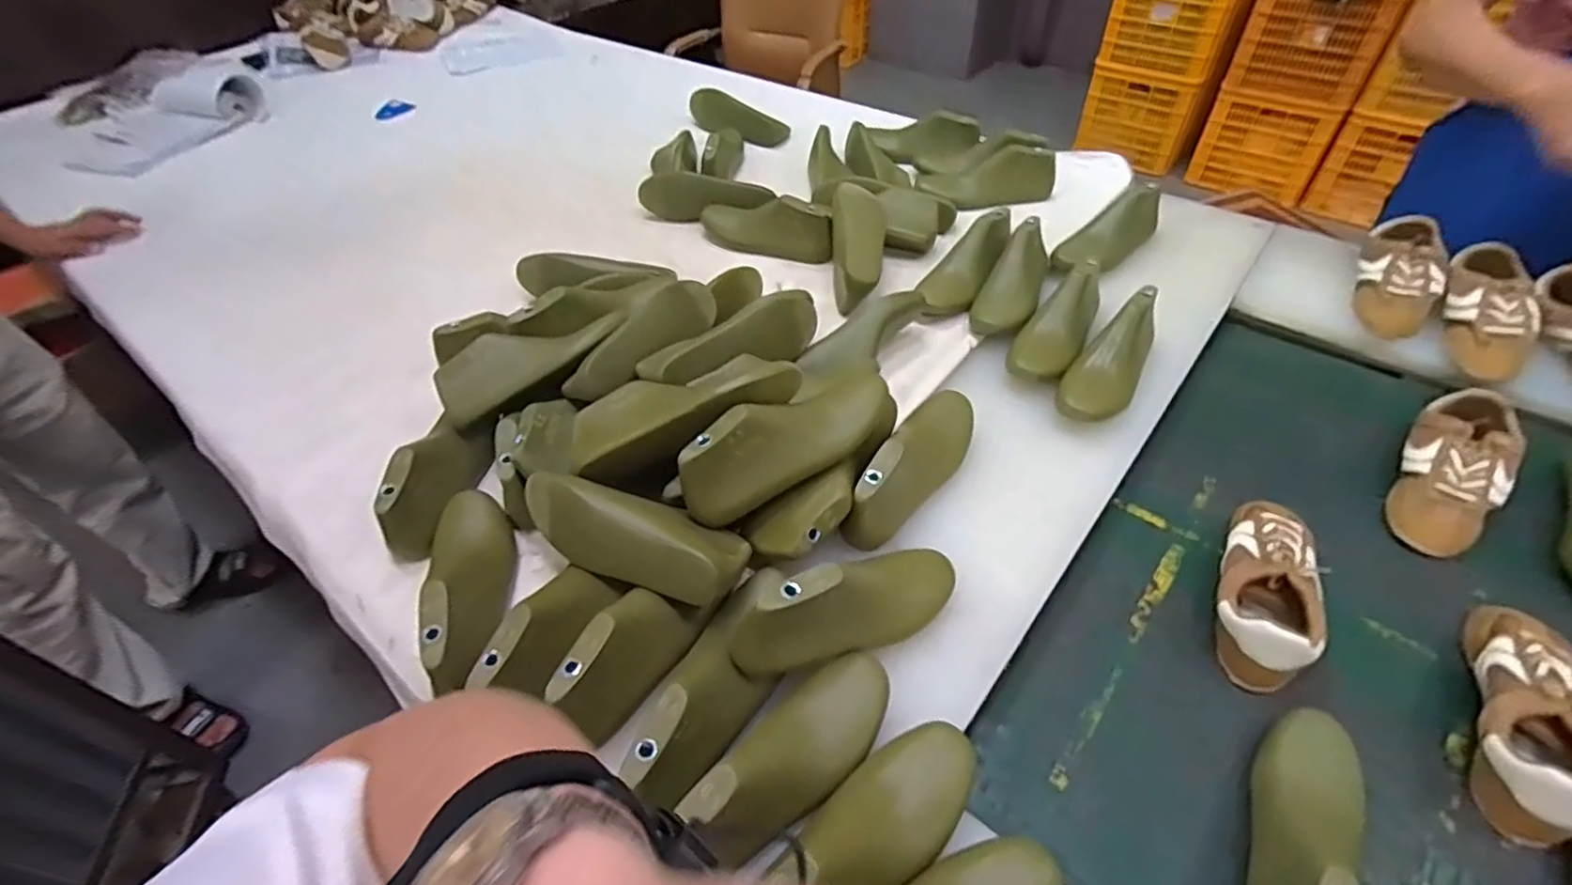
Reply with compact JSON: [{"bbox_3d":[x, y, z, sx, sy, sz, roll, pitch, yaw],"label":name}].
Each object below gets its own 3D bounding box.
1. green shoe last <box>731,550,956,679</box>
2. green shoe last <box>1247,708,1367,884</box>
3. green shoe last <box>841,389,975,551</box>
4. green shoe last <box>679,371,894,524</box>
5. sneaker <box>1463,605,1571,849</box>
[{"bbox_3d":[0.065,0.139,0.599,0.237,0.095,0.068,-7,46,-29],"label":"green shoe last"},{"bbox_3d":[0.400,0.302,0.504,0.075,0.082,0.242,28,55,26],"label":"green shoe last"},{"bbox_3d":[0.142,0.014,0.721,0.072,0.077,0.244,25,53,23],"label":"green shoe last"},{"bbox_3d":[0.006,-0.007,0.658,0.240,0.082,0.073,-26,51,-20],"label":"green shoe last"},{"bbox_3d":[0.646,0.226,0.579,0.082,0.064,0.224,24,53,23],"label":"sneaker"}]

